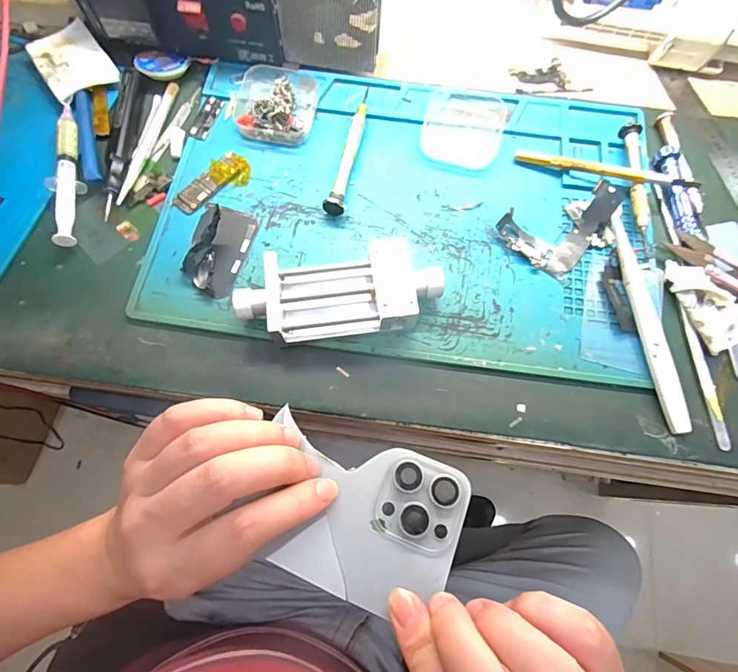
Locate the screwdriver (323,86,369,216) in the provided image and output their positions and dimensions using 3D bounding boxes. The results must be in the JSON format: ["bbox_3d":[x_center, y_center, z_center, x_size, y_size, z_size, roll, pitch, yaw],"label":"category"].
[{"bbox_3d":[-0.013,-0.150,0.344,0.014,0.016,0.121,14,72,4],"label":"screwdriver"}]

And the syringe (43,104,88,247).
[{"bbox_3d":[-0.236,-0.125,0.333,0.022,0.017,0.123,-12,72,-5],"label":"syringe"}]

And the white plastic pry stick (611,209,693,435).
[{"bbox_3d":[0.196,-0.014,0.301,0.019,0.011,0.160,-4,71,-2],"label":"white plastic pry stick"}]

